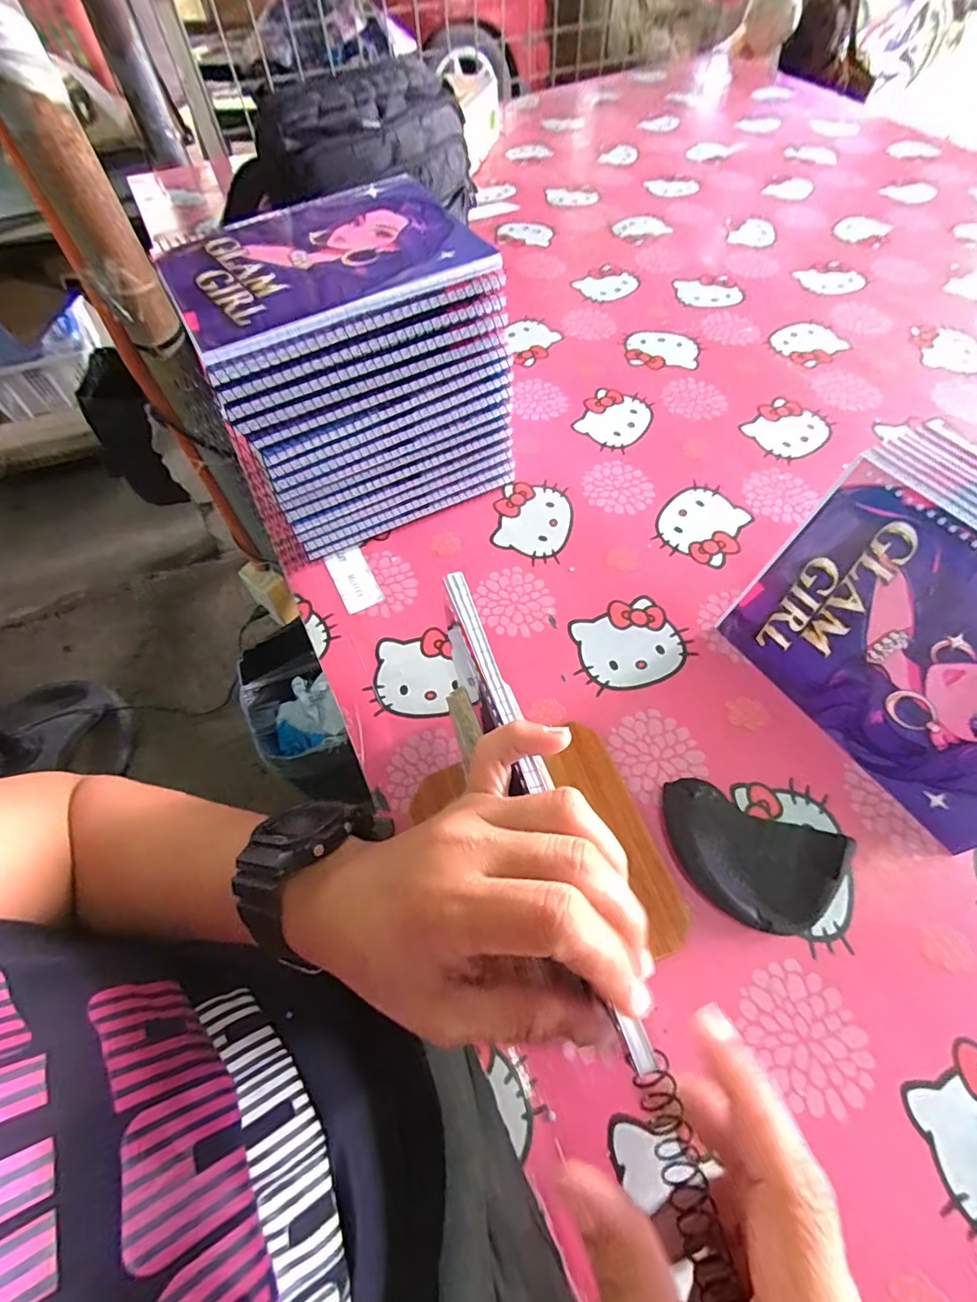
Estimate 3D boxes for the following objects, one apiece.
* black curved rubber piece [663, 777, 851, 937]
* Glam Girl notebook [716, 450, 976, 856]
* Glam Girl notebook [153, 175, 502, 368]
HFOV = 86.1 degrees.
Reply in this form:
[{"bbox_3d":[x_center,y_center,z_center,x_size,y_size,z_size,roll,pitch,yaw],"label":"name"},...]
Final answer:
[{"bbox_3d":[0.150,0.122,0.309,0.098,0.029,0.066,23,63,15],"label":"black curved rubber piece"},{"bbox_3d":[0.250,0.007,0.309,0.004,0.143,0.197,-20,59,-33],"label":"Glam Girl notebook"},{"bbox_3d":[-0.112,-0.266,0.349,0.196,0.012,0.151,-26,62,-12],"label":"Glam Girl notebook"}]

